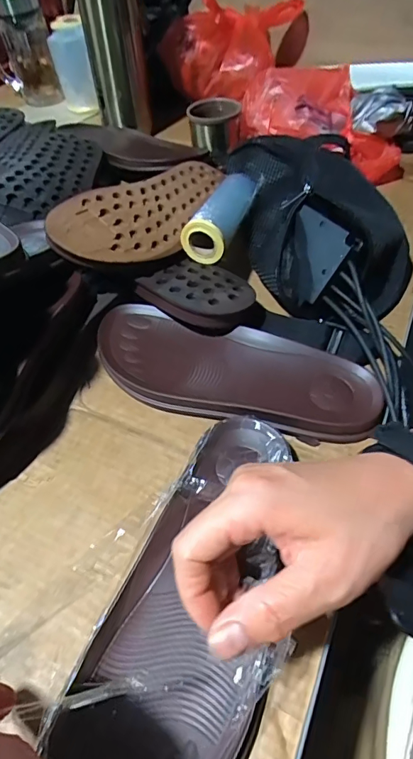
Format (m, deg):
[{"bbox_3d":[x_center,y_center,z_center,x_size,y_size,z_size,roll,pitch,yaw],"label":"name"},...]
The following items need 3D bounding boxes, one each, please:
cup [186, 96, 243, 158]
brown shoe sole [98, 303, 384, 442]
[{"bbox_3d":[0.011,-0.344,0.606,0.069,0.050,0.064,-8,52,-3],"label":"cup"},{"bbox_3d":[0.015,-0.005,0.373,0.242,0.024,0.090,18,55,16],"label":"brown shoe sole"}]

